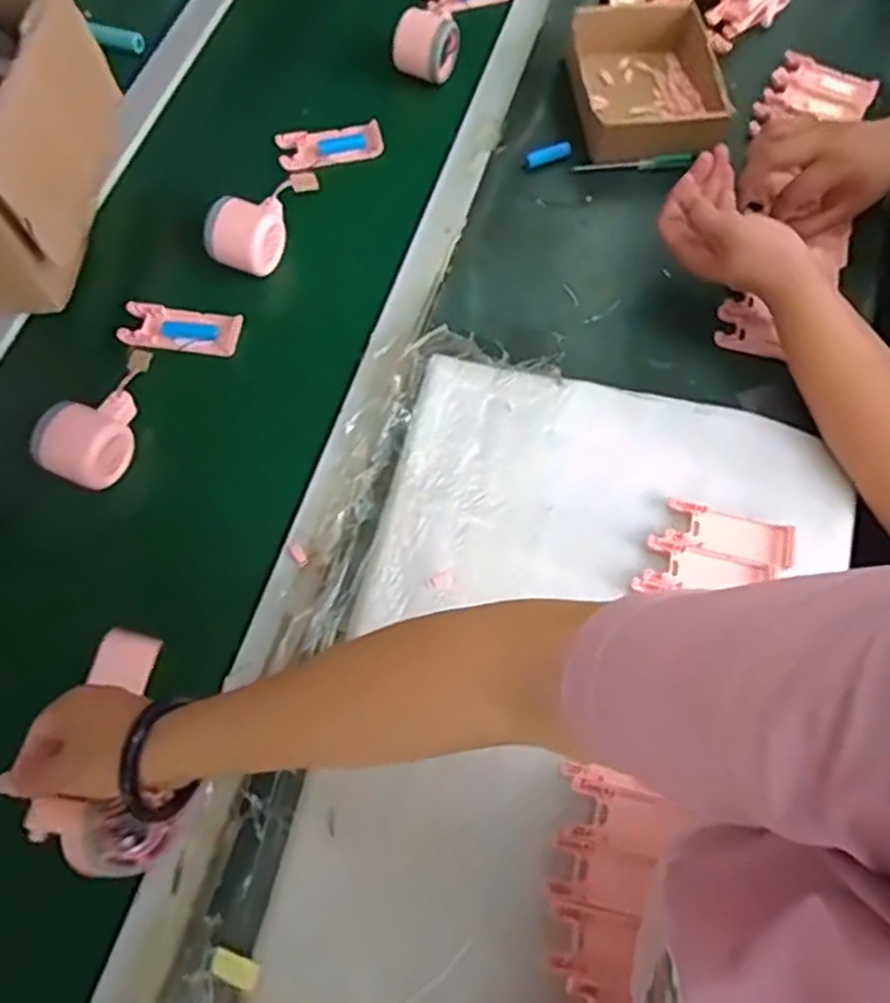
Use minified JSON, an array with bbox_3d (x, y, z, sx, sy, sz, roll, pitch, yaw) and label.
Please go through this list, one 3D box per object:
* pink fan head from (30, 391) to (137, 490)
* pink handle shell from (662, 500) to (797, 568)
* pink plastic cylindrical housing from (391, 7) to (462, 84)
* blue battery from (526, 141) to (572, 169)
[{"bbox_3d":[-0.281,-0.054,0.570,0.061,0.050,0.086,22,71,6],"label":"pink fan head"},{"bbox_3d":[0.236,0.027,0.582,0.104,0.009,0.039,13,71,3],"label":"pink handle shell"},{"bbox_3d":[-0.019,-0.485,0.752,0.066,0.057,0.068,13,71,3],"label":"pink plastic cylindrical housing"},{"bbox_3d":[0.108,-0.360,0.733,0.049,0.014,0.015,-21,73,-9],"label":"blue battery"}]

